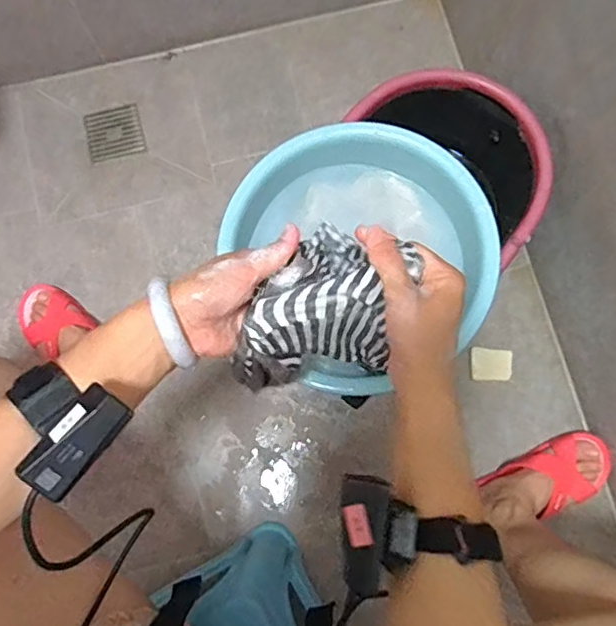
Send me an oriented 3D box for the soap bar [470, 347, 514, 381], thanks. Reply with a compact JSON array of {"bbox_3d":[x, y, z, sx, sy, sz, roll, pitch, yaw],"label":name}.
[{"bbox_3d":[0.288,0.080,0.923,0.067,0.011,0.051,1,79,-1],"label":"soap bar"}]

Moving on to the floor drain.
[{"bbox_3d":[-0.338,-0.315,1.034,0.097,0.008,0.098,-13,80,-4],"label":"floor drain"}]

